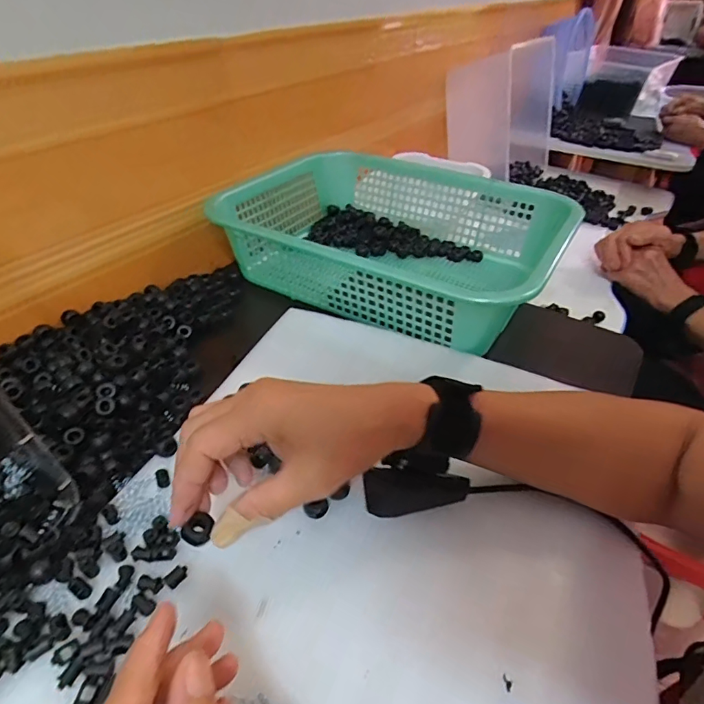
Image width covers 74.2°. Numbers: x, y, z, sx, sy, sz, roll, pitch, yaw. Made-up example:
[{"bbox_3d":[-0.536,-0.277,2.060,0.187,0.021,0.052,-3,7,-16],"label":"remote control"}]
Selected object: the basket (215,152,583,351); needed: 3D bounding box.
[{"bbox_3d":[0.041,-0.143,0.575,0.364,0.102,0.293,22,45,23],"label":"basket"}]

